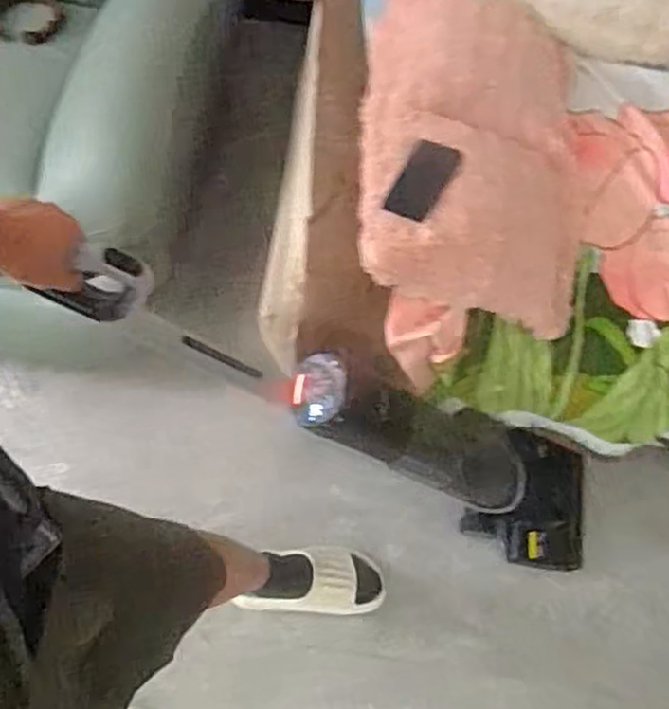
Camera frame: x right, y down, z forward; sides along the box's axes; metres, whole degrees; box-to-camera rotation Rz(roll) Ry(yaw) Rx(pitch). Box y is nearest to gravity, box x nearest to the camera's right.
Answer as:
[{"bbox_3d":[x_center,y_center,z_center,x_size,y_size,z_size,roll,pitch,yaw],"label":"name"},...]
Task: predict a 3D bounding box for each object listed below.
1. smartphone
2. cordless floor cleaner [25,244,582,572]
[{"bbox_3d":[0.151,-0.297,1.214,0.082,0.009,0.179,20,62,20],"label":"smartphone"},{"bbox_3d":[0.067,0.119,1.163,0.198,1.135,0.248,-10,61,41],"label":"cordless floor cleaner"}]

